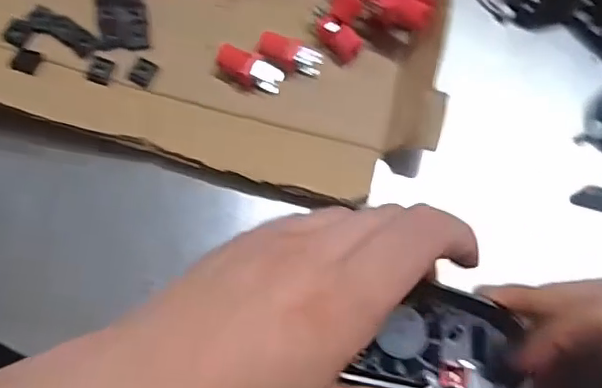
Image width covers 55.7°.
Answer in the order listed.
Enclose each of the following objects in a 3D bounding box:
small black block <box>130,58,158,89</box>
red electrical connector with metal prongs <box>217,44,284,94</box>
[{"bbox_3d":[-0.085,-0.066,0.307,0.011,0.004,0.015,21,74,5],"label":"small black block"},{"bbox_3d":[-0.027,-0.066,0.302,0.036,0.009,0.014,26,74,-8],"label":"red electrical connector with metal prongs"}]

